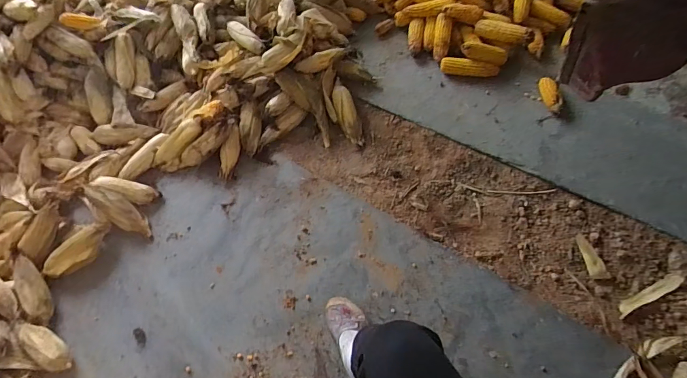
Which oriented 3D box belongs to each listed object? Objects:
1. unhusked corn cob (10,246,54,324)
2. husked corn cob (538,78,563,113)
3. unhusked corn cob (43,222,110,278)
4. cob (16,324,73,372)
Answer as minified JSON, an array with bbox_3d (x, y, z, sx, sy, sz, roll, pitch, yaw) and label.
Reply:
[{"bbox_3d":[-0.800,0.250,1.031,0.059,0.061,0.212,-31,61,-13],"label":"unhusked corn cob"},{"bbox_3d":[0.634,-0.298,1.232,0.042,0.038,0.152,-2,59,4],"label":"husked corn cob"},{"bbox_3d":[-0.714,0.168,1.090,0.079,0.046,0.185,31,66,22],"label":"unhusked corn cob"},{"bbox_3d":[-0.710,0.378,0.957,0.164,0.054,0.066,22,63,18],"label":"cob"}]

